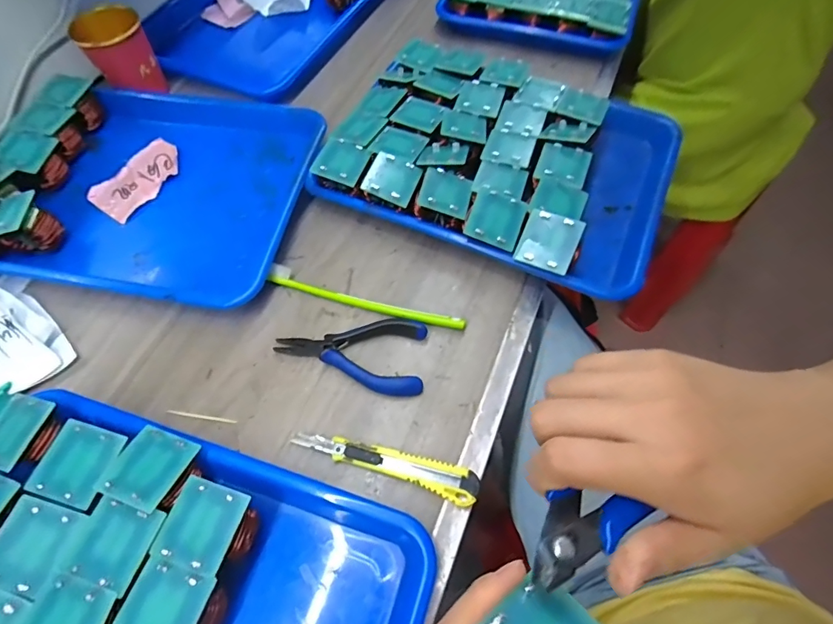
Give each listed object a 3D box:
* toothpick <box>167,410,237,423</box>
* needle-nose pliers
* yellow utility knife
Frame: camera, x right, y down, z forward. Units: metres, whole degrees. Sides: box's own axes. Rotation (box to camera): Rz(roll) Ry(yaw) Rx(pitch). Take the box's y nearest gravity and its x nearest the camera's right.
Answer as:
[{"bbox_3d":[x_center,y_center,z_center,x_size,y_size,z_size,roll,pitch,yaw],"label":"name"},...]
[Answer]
[{"bbox_3d":[-0.172,0.084,0.346,0.058,0.004,0.004,7,62,5],"label":"toothpick"},{"bbox_3d":[-0.056,0.035,0.359,0.123,0.017,0.061,4,62,3],"label":"needle-nose pliers"},{"bbox_3d":[-0.024,0.110,0.320,0.139,0.012,0.023,16,63,10],"label":"yellow utility knife"}]

